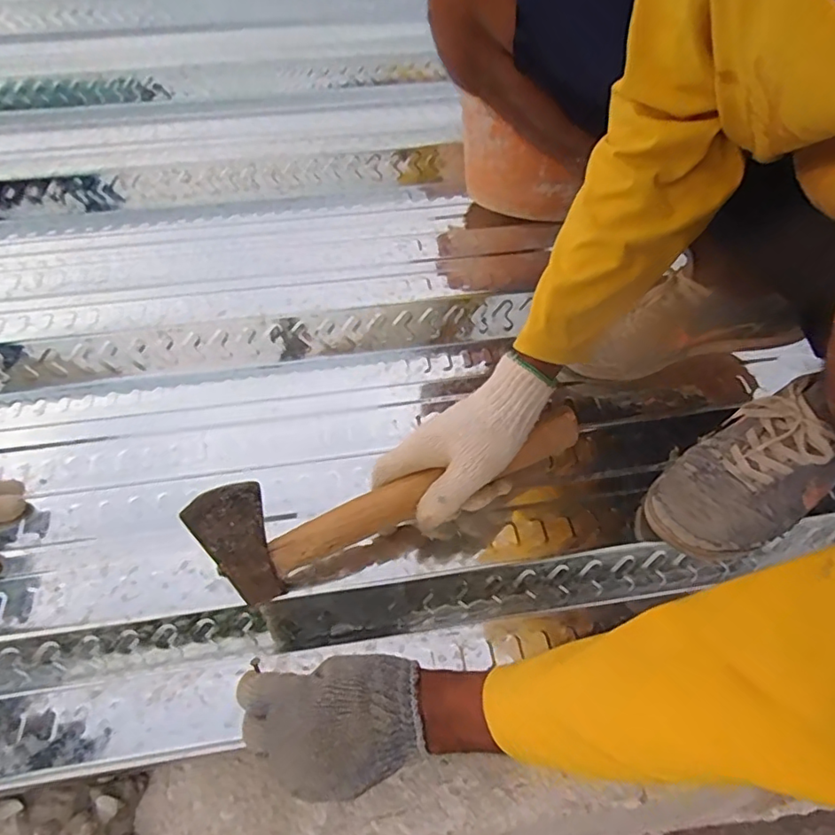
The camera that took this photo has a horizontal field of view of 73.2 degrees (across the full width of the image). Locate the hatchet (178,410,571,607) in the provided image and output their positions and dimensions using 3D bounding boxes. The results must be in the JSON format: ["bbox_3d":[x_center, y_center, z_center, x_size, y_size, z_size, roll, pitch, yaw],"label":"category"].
[{"bbox_3d":[-0.012,0.062,0.507,0.349,0.129,0.032,-20,30,-15],"label":"hatchet"}]

